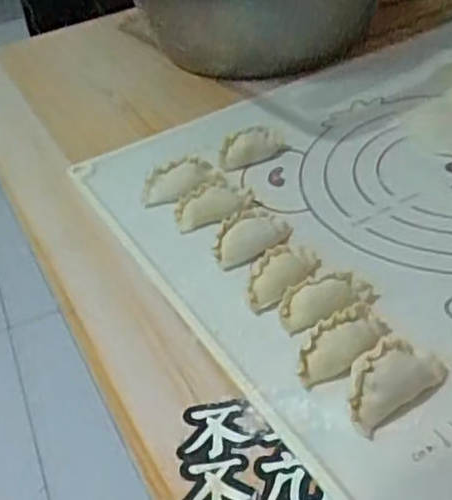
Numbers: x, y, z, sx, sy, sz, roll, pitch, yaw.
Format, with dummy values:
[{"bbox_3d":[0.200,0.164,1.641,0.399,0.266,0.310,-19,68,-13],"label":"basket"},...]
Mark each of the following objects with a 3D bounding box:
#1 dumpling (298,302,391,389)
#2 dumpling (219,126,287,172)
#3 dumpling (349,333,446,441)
[{"bbox_3d":[0.064,0.050,0.388,0.061,0.020,0.025,-33,45,-29],"label":"dumpling"},{"bbox_3d":[0.020,-0.082,0.558,0.058,0.021,0.025,-20,40,-16],"label":"dumpling"},{"bbox_3d":[0.084,0.065,0.362,0.061,0.019,0.030,-30,44,-27],"label":"dumpling"}]

